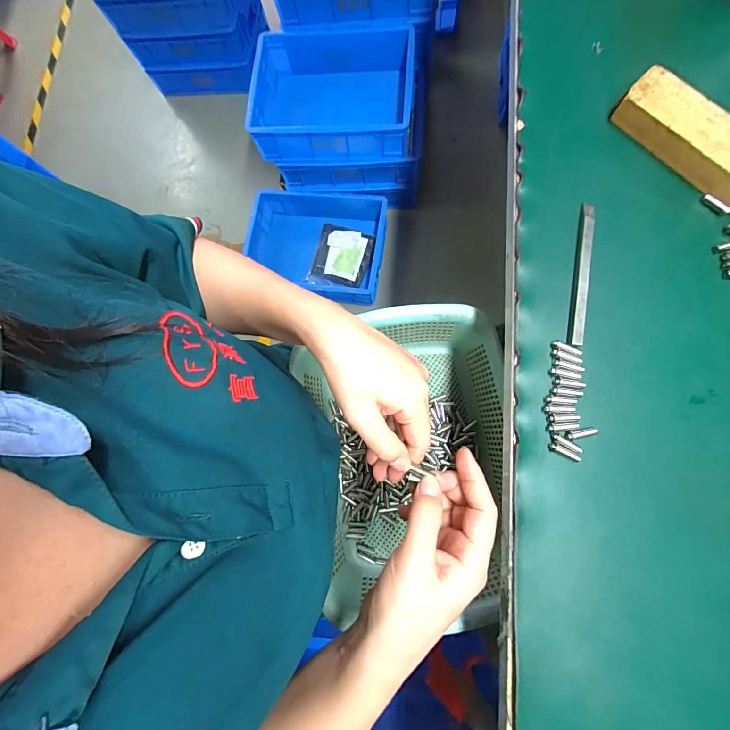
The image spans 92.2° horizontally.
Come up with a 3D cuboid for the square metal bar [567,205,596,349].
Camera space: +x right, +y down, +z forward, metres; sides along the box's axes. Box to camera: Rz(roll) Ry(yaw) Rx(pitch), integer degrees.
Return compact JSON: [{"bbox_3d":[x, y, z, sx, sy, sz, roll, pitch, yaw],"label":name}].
[{"bbox_3d":[0.171,-0.072,0.276,0.012,0.004,0.117,10,81,6],"label":"square metal bar"}]

